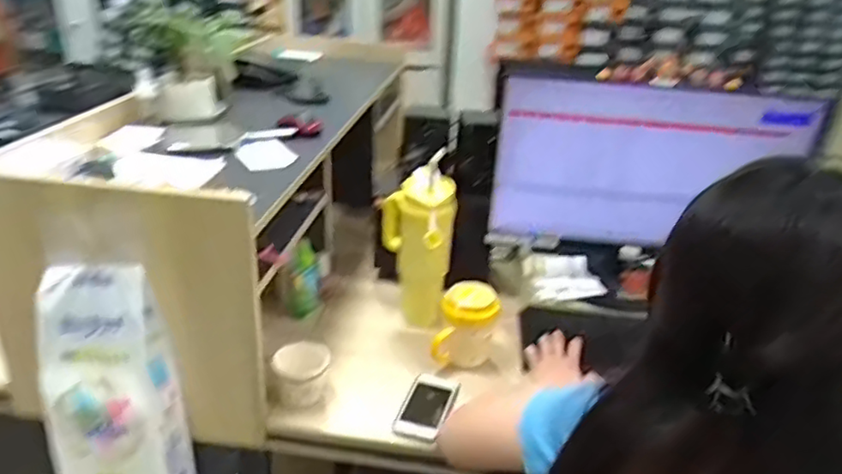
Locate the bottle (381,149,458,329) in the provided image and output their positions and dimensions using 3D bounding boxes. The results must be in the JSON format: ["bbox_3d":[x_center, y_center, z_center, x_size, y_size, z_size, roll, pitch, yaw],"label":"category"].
[{"bbox_3d":[-0.006,0.017,1.144,0.122,0.300,0.106,3,26,-2],"label":"bottle"}]

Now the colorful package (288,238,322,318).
[{"bbox_3d":[-0.211,0.074,1.203,0.057,0.141,0.058,1,4,-6],"label":"colorful package"}]

